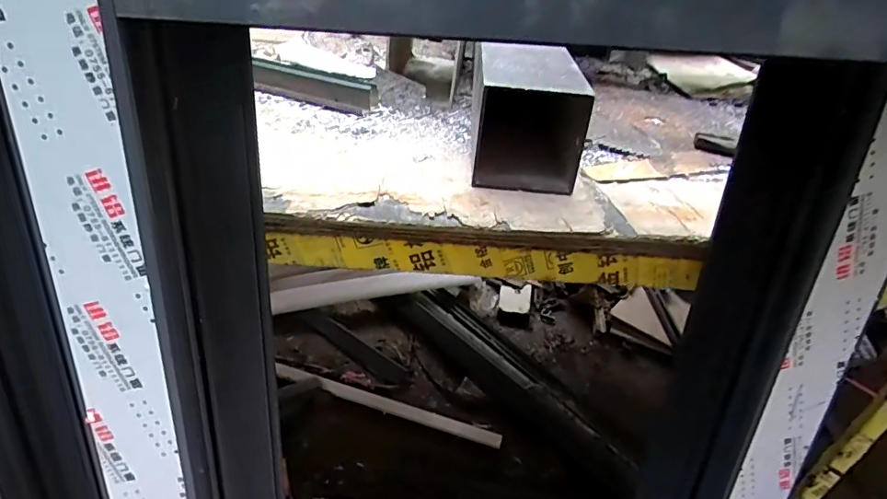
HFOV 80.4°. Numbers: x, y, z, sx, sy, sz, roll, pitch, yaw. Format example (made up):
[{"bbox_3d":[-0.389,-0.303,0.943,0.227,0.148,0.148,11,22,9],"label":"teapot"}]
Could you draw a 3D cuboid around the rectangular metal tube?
[{"bbox_3d":[0.069,-0.113,0.446,0.079,0.093,0.132,6,38,-1],"label":"rectangular metal tube"}]

